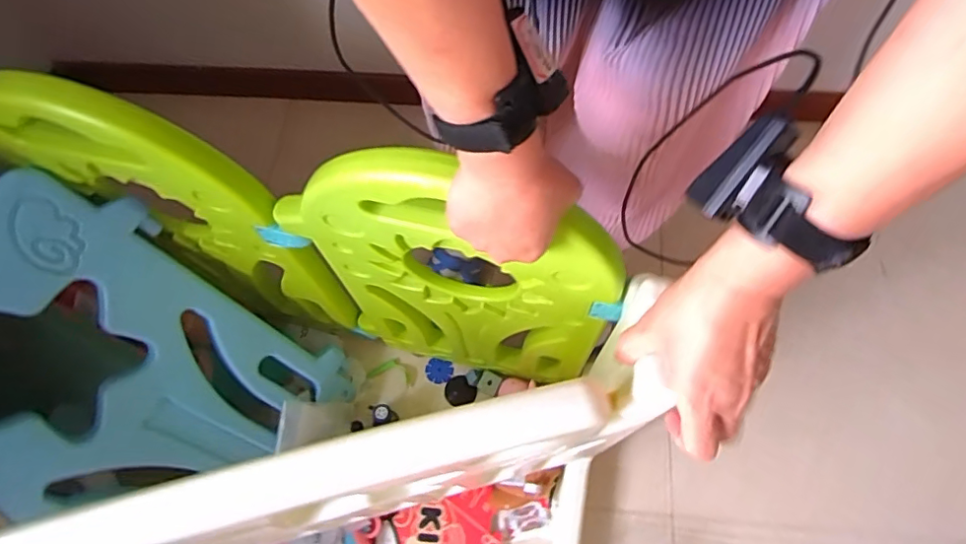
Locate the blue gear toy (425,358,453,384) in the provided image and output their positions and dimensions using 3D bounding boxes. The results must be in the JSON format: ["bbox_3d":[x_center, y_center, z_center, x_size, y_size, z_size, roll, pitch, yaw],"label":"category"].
[{"bbox_3d":[-0.078,0.173,0.969,0.048,0.014,0.041,11,67,3],"label":"blue gear toy"}]

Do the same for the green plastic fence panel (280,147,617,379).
[{"bbox_3d":[-0.030,0.031,0.677,0.353,0.547,0.024,14,67,5],"label":"green plastic fence panel"}]

